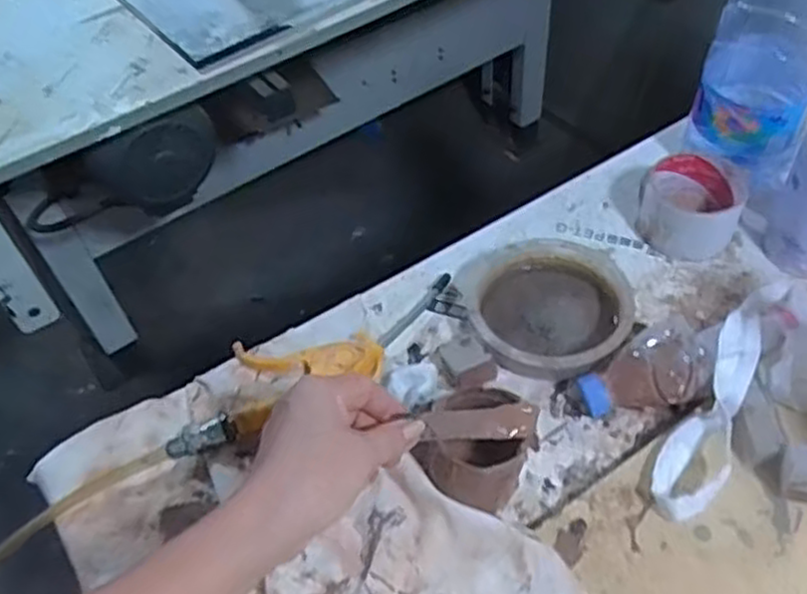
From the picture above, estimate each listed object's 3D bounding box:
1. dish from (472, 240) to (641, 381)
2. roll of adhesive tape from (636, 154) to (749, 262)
[{"bbox_3d":[0.118,0.007,0.607,0.122,0.037,0.127,-2,51,3],"label":"dish"},{"bbox_3d":[0.253,-0.078,0.672,0.082,0.051,0.077,-2,51,3],"label":"roll of adhesive tape"}]

